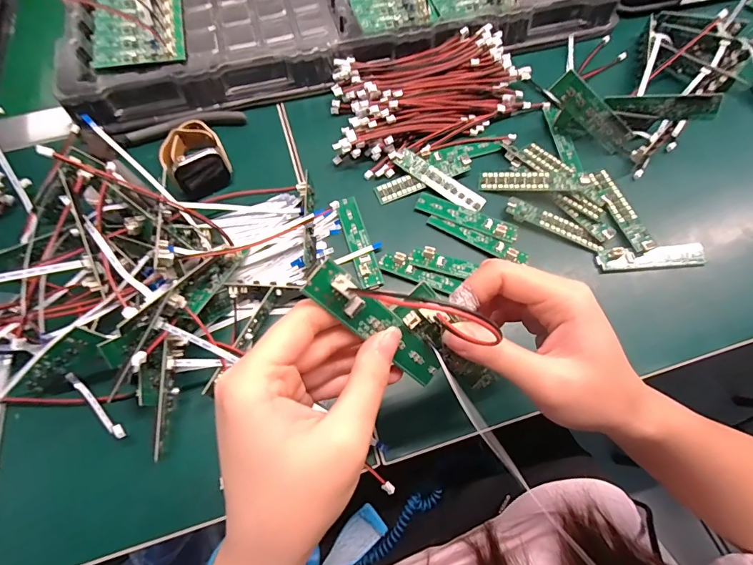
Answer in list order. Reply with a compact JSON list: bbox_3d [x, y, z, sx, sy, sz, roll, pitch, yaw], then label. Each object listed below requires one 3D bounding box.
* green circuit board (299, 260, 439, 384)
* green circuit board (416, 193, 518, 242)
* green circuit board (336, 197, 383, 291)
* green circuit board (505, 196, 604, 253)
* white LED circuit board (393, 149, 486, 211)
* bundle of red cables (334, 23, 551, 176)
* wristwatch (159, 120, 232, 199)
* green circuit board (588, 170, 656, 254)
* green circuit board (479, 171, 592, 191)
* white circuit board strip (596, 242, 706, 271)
[{"bbox_3d":[0.003,0.020,0.178,0.081,0.008,0.017,42,69,-30],"label":"green circuit board"},{"bbox_3d":[0.075,-0.055,0.329,0.083,0.009,0.020,23,69,10],"label":"green circuit board"},{"bbox_3d":[-0.014,-0.034,0.320,0.018,0.008,0.084,-16,67,-6],"label":"green circuit board"},{"bbox_3d":[0.144,-0.047,0.324,0.079,0.004,0.018,27,70,12],"label":"green circuit board"},{"bbox_3d":[0.054,-0.088,0.339,0.082,0.005,0.020,31,70,14],"label":"white LED circuit board"},{"bbox_3d":[0.048,-0.176,0.369,0.196,0.032,0.114,-22,68,-8],"label":"bundle of red cables"},{"bbox_3d":[-0.156,-0.110,0.338,0.049,0.033,0.063,-31,70,-12],"label":"wristwatch"},{"bbox_3d":[0.200,-0.061,0.329,0.019,0.006,0.081,-17,64,5],"label":"green circuit board"},{"bbox_3d":[0.129,-0.085,0.333,0.085,0.006,0.019,5,69,18],"label":"green circuit board"},{"bbox_3d":[0.216,-0.020,0.313,0.081,0.008,0.017,-4,66,-1],"label":"white circuit board strip"}]

